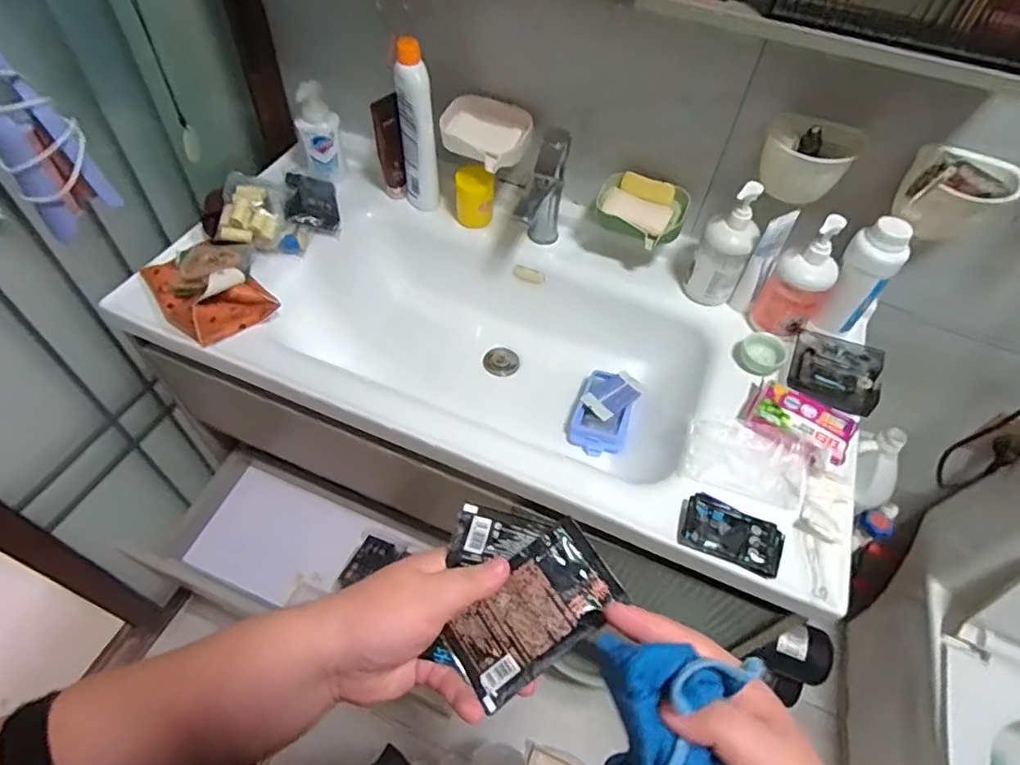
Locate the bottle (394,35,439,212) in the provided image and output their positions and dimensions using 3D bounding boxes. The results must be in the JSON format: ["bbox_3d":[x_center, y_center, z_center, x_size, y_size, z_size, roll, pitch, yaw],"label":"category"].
[{"bbox_3d":[-0.144,-0.381,0.882,0.049,0.279,0.049,-9,54,-11],"label":"bottle"}]

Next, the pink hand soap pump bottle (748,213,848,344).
[{"bbox_3d":[0.382,-0.130,0.745,0.075,0.173,0.056,32,57,18],"label":"pink hand soap pump bottle"}]

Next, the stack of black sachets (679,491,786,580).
[{"bbox_3d":[0.251,0.166,0.636,0.106,0.019,0.068,22,54,11],"label":"stack of black sachets"}]

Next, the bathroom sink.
[{"bbox_3d":[-0.004,-0.023,0.894,0.889,0.222,0.454,20,54,10],"label":"bathroom sink"}]

